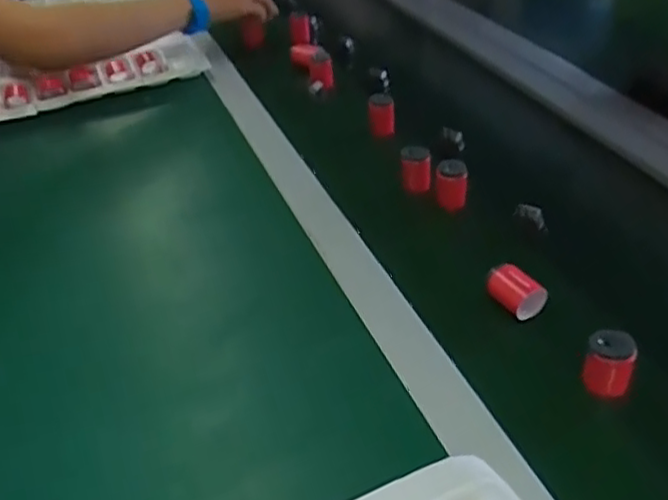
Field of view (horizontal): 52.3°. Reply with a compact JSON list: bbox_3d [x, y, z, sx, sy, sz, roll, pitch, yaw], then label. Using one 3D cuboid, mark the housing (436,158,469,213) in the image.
[{"bbox_3d":[0.116,-0.062,0.668,0.029,0.045,0.025,2,40,9],"label":"housing"}]

